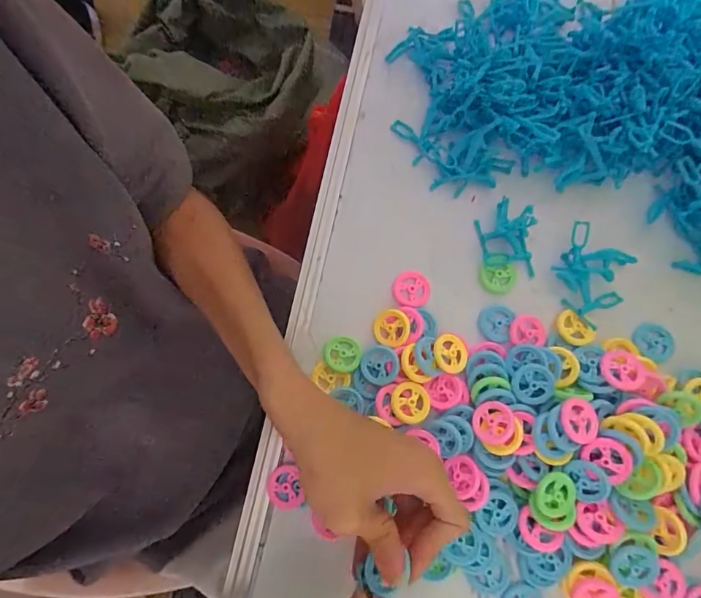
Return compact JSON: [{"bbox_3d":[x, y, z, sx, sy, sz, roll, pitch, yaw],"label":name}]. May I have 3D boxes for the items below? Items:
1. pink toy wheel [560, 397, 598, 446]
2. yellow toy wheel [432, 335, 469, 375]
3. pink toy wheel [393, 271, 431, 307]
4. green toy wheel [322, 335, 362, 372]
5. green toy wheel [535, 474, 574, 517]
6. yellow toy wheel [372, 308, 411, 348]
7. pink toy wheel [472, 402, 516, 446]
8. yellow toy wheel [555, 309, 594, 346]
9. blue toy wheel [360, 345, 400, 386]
[{"bbox_3d":[0.156,0.083,0.287,0.028,0.008,0.029,0,77,1],"label":"pink toy wheel"},{"bbox_3d":[0.076,0.042,0.319,0.027,0.006,0.028,0,77,1],"label":"yellow toy wheel"},{"bbox_3d":[0.049,-0.008,0.337,0.029,0.004,0.029,0,77,1],"label":"pink toy wheel"},{"bbox_3d":[-0.006,0.043,0.326,0.029,0.004,0.028,0,77,1],"label":"green toy wheel"},{"bbox_3d":[0.139,0.133,0.284,0.025,0.005,0.029,28,79,7],"label":"green toy wheel"},{"bbox_3d":[0.032,0.022,0.327,0.030,0.004,0.029,-2,85,26],"label":"yellow toy wheel"},{"bbox_3d":[0.101,0.088,0.300,0.028,0.004,0.030,-14,60,26],"label":"pink toy wheel"},{"bbox_3d":[0.172,0.024,0.325,0.023,0.006,0.029,-34,78,-7],"label":"yellow toy wheel"},{"bbox_3d":[0.022,0.050,0.318,0.029,0.007,0.029,0,77,1],"label":"blue toy wheel"}]

